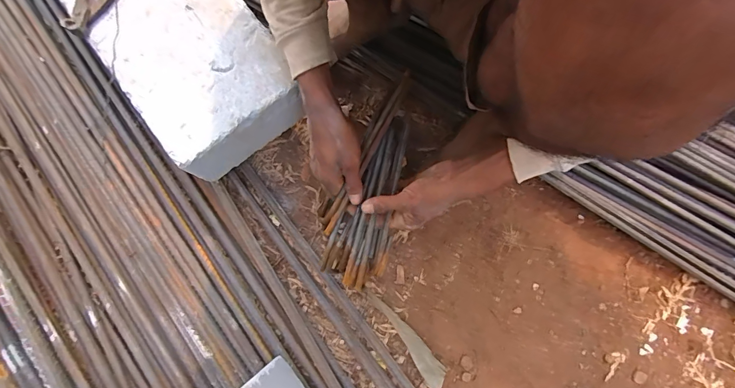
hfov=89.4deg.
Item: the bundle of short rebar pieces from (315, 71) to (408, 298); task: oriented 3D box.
[{"bbox_3d":[0.006,-0.021,0.501,0.096,0.027,0.278,18,84,4],"label":"bundle of short rebar pieces"}]

